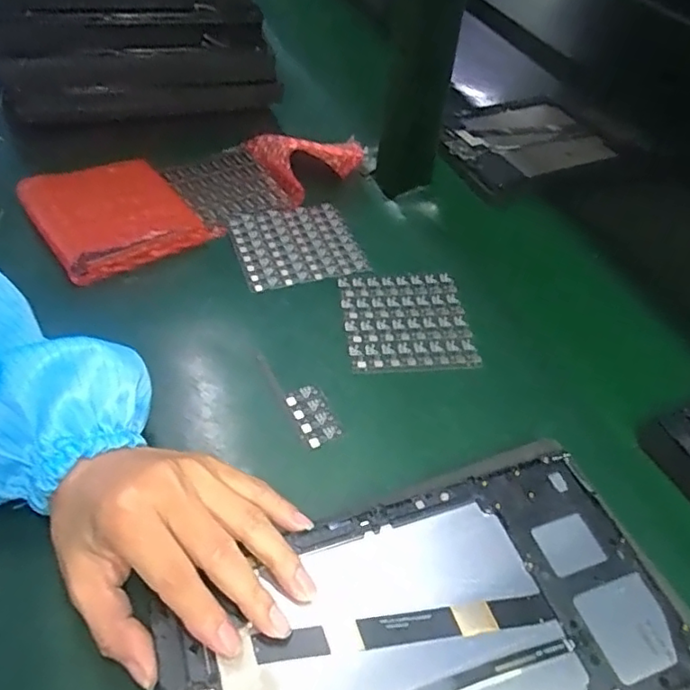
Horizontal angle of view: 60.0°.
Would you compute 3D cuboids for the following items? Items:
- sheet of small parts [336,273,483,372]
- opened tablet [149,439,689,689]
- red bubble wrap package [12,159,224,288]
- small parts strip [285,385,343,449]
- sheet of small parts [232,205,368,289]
[{"bbox_3d":[0.047,-0.020,0.463,0.094,0.006,0.100,0,47,-6],"label":"sheet of small parts"},{"bbox_3d":[0.044,0.141,0.273,0.240,0.013,0.152,-17,48,-17],"label":"opened tablet"},{"bbox_3d":[-0.196,-0.115,0.515,0.129,0.032,0.123,-27,55,-27],"label":"red bubble wrap package"},{"bbox_3d":[-0.021,0.046,0.393,0.025,0.005,0.046,-15,51,-19],"label":"small parts strip"},{"bbox_3d":[-0.043,-0.088,0.518,0.100,0.009,0.094,-10,49,-15],"label":"sheet of small parts"}]

